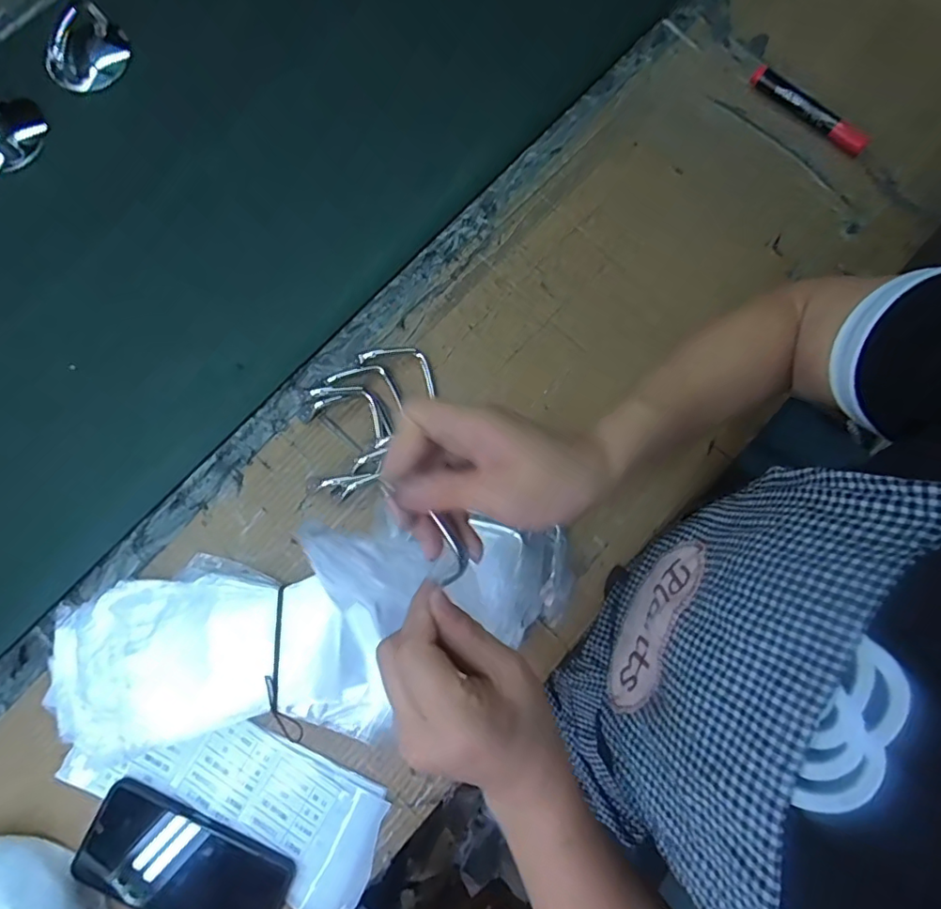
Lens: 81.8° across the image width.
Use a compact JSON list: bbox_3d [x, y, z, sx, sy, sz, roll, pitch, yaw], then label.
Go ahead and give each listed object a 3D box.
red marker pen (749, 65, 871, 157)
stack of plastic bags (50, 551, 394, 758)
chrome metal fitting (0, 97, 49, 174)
[{"bbox_3d":[0.326,-0.333,0.524,0.126,0.014,0.020,41,82,7],"label":"red marker pen"},{"bbox_3d":[-0.228,0.168,0.454,0.254,0.036,0.147,-3,80,0],"label":"stack of plastic bags"},{"bbox_3d":[-0.487,-0.337,0.555,0.077,0.043,0.082,23,80,4],"label":"chrome metal fitting"}]

